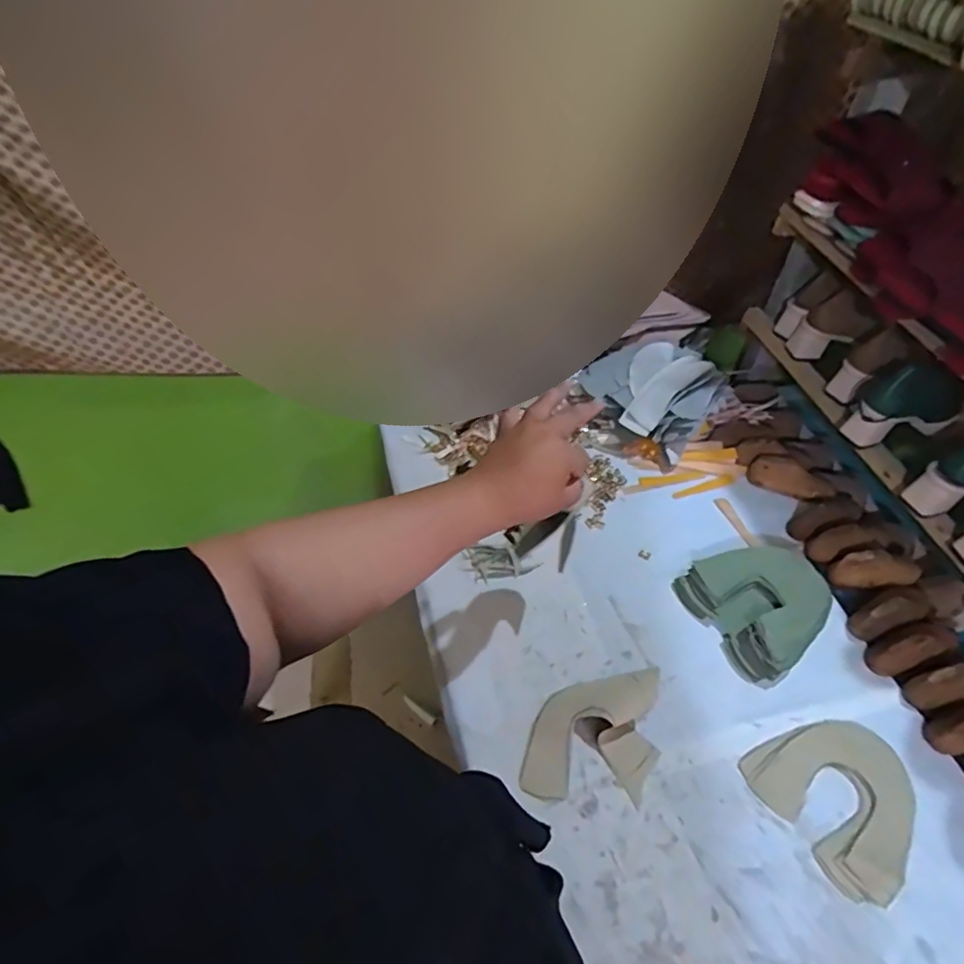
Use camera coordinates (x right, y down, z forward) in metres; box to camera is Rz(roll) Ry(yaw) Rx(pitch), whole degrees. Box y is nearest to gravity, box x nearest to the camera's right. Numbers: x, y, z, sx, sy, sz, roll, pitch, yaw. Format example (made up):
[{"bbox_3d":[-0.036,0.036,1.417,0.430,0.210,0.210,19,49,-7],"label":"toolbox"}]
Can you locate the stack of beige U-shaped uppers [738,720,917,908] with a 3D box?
[{"bbox_3d":[0.417,0.355,0.659,0.170,0.008,0.167,-25,54,-23],"label":"stack of beige U-shaped uppers"}]

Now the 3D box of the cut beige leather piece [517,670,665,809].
[{"bbox_3d":[0.129,0.292,0.672,0.153,0.056,0.132,4,48,1],"label":"cut beige leather piece"}]

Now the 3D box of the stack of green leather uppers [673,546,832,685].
[{"bbox_3d":[0.387,0.166,0.795,0.168,0.048,0.166,-19,52,-19],"label":"stack of green leather uppers"}]

